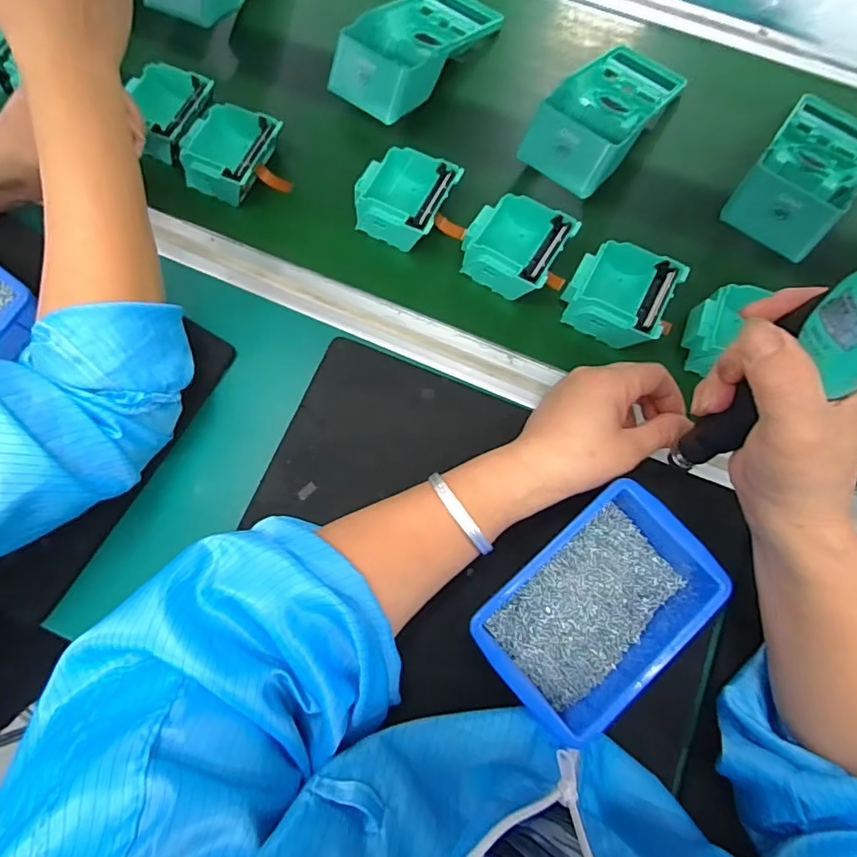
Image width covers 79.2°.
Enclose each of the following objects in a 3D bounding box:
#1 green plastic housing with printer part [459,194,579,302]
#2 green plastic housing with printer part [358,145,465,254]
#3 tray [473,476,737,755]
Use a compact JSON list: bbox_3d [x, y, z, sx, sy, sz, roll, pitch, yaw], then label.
[{"bbox_3d":[0.073,-0.154,0.444,0.078,0.041,0.073,30,77,7],"label":"green plastic housing with printer part"},{"bbox_3d":[-0.022,-0.199,0.455,0.076,0.039,0.078,24,76,6],"label":"green plastic housing with printer part"},{"bbox_3d":[0.111,0.118,0.343,0.147,0.044,0.103,-41,79,-10],"label":"tray"}]

